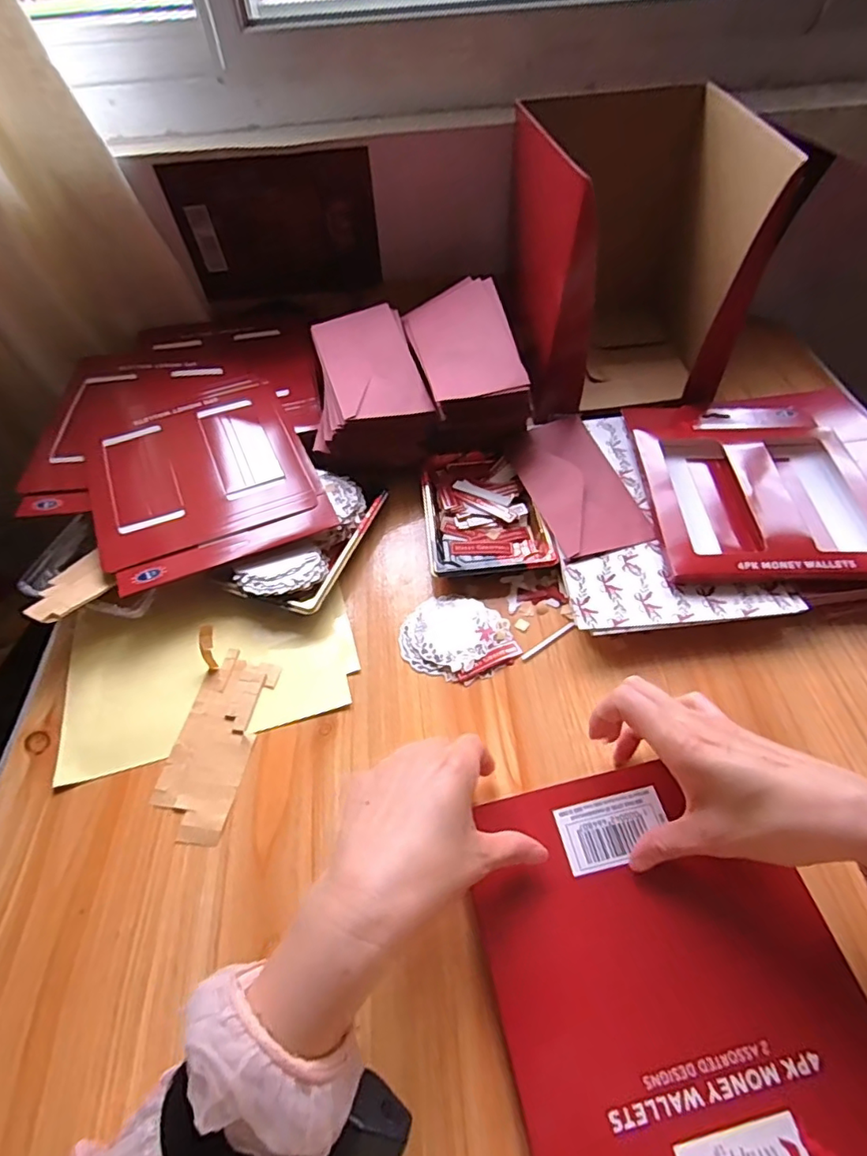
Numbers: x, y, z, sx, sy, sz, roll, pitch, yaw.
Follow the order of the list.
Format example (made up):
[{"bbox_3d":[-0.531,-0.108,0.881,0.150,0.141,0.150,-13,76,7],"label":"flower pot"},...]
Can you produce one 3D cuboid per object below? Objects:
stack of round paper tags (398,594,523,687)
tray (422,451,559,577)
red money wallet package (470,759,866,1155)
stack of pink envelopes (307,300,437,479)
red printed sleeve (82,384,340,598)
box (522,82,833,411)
[{"bbox_3d":[0.021,0.048,0.463,0.096,0.007,0.079,15,55,14],"label":"stack of round paper tags"},{"bbox_3d":[0.047,-0.066,0.537,0.108,0.029,0.150,-6,53,-1],"label":"tray"},{"bbox_3d":[0.133,0.228,0.309,0.191,0.018,0.232,-12,58,-6],"label":"red money wallet package"},{"bbox_3d":[-0.075,-0.204,0.592,0.117,0.063,0.197,-13,53,-7],"label":"stack of pink envelopes"},{"bbox_3d":[-0.232,-0.108,0.551,0.200,0.008,0.246,-21,58,-14],"label":"red printed sleeve"},{"bbox_3d":[0.206,-0.342,0.606,0.209,0.242,0.260,-5,52,0],"label":"box"}]

